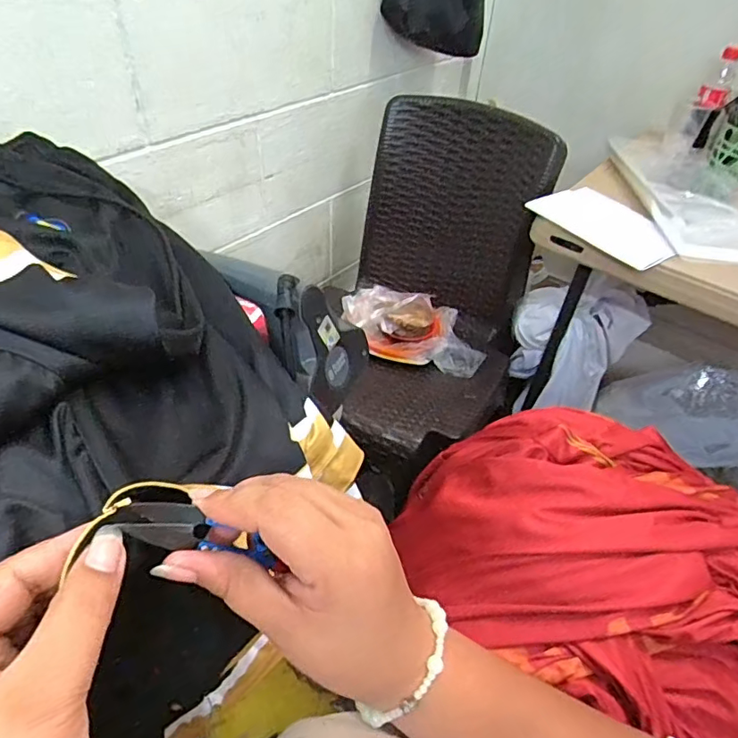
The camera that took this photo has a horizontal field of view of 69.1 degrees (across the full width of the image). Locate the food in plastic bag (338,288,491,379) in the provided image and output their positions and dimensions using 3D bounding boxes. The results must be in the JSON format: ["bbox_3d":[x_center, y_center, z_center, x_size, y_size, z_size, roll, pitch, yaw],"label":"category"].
[{"bbox_3d":[0.091,-0.083,1.065,0.285,0.070,0.145,15,43,10],"label":"food in plastic bag"}]

